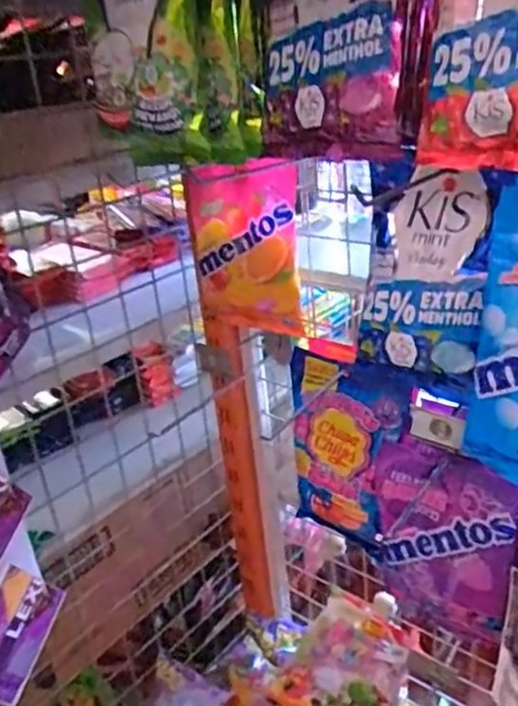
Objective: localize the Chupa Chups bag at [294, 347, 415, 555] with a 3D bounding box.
[{"bbox_3d":[0.089,0.103,0.678,0.038,0.204,0.138,-25,32,-35],"label":"Chupa Chups bag"}]

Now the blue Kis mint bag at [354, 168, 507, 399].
[{"bbox_3d":[0.135,-0.058,0.514,0.101,0.170,0.016,19,14,38],"label":"blue Kis mint bag"}]

